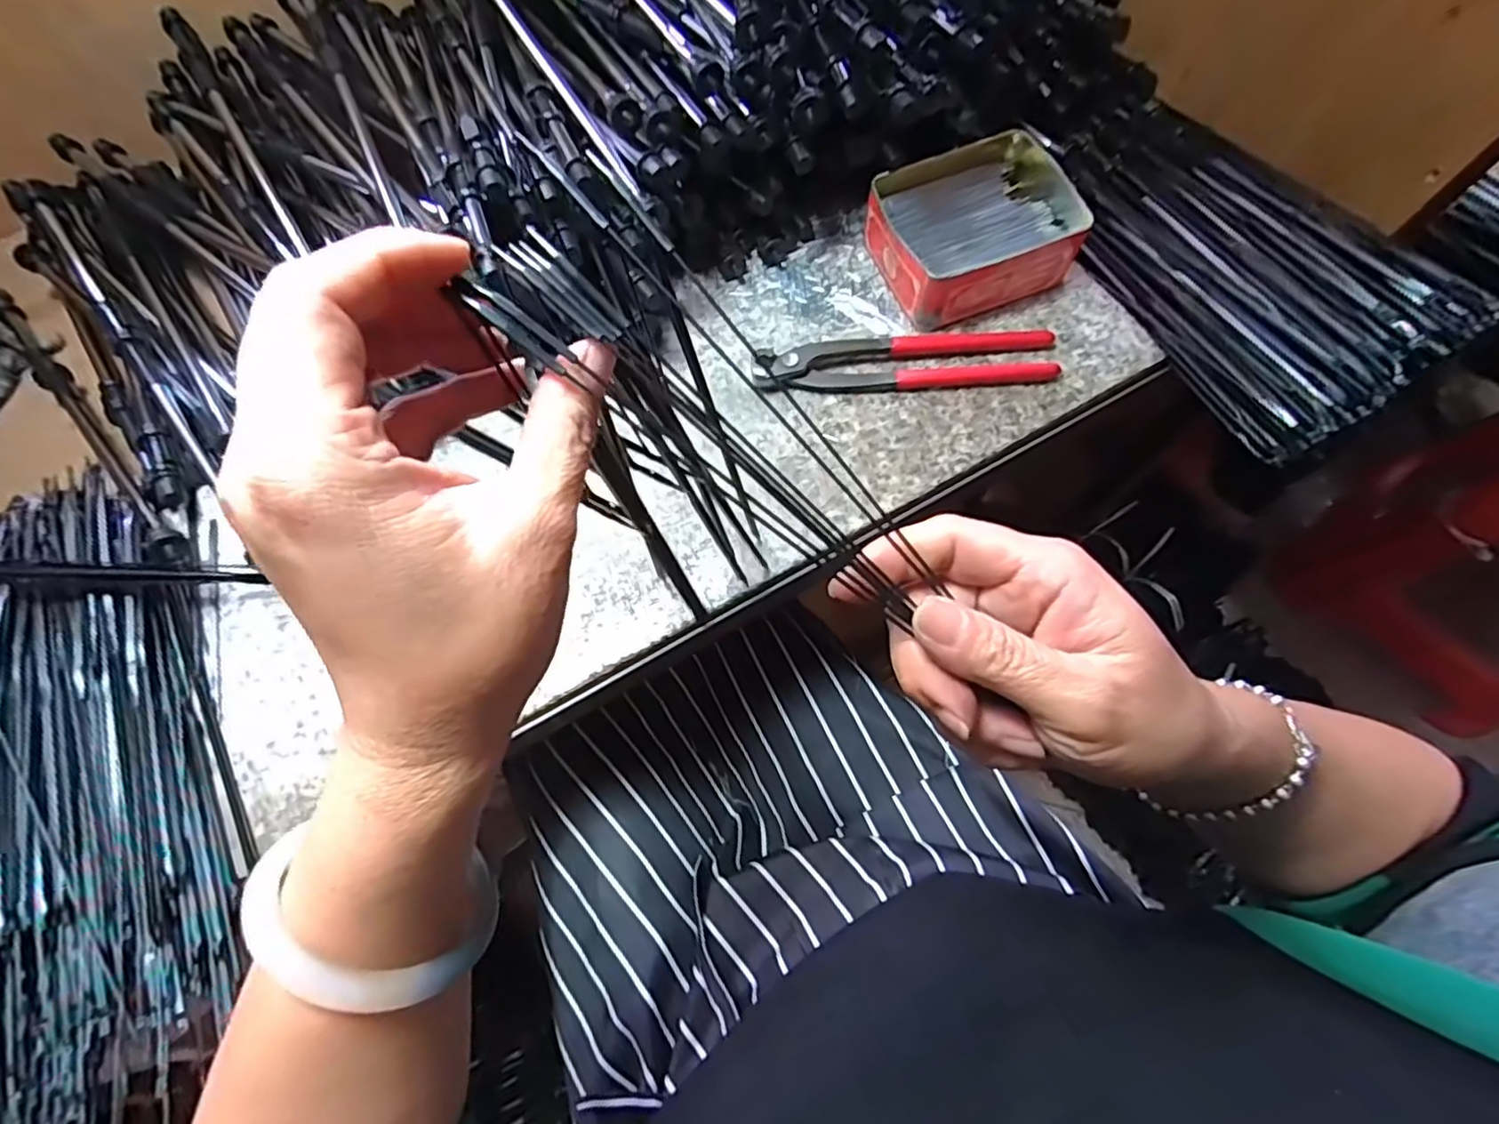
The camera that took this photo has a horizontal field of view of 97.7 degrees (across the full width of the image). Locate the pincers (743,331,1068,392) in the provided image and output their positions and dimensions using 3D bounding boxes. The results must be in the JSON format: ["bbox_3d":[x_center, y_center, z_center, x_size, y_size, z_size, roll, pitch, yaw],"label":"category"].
[{"bbox_3d":[0.101,-0.133,0.433,0.194,0.017,0.038,-1,69,1],"label":"pincers"}]

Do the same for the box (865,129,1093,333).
[{"bbox_3d":[0.150,-0.223,0.438,0.122,0.044,0.099,-20,70,-6],"label":"box"}]

